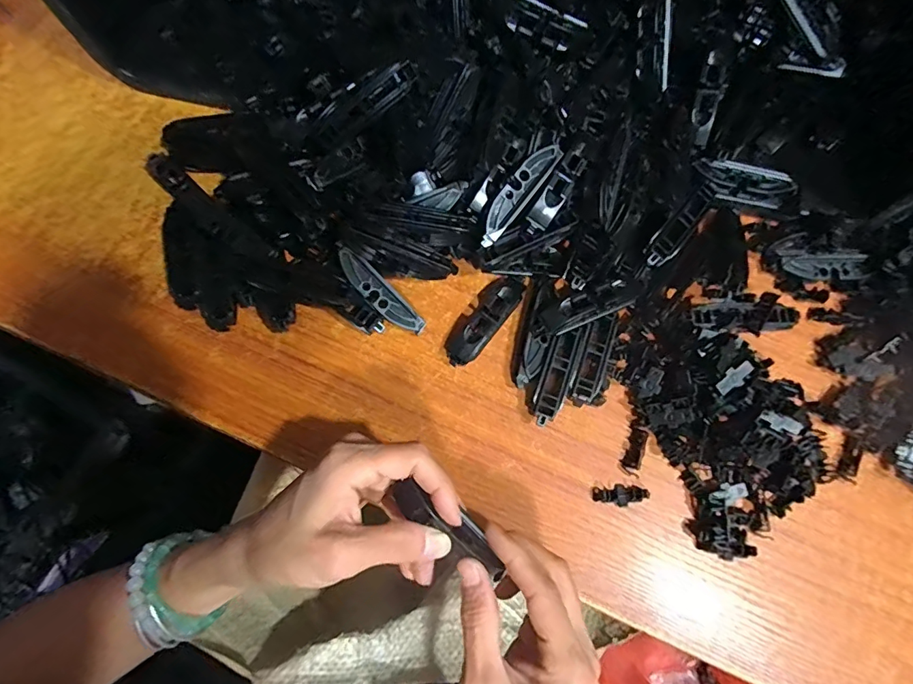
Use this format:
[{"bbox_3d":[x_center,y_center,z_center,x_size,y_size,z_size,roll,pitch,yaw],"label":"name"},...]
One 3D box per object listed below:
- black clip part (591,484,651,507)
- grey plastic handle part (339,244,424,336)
[{"bbox_3d":[0.108,0.101,0.314,0.036,0.007,0.014,1,75,-1],"label":"black clip part"},{"bbox_3d":[-0.052,-0.032,0.328,0.018,0.005,0.074,-43,103,1],"label":"grey plastic handle part"}]

